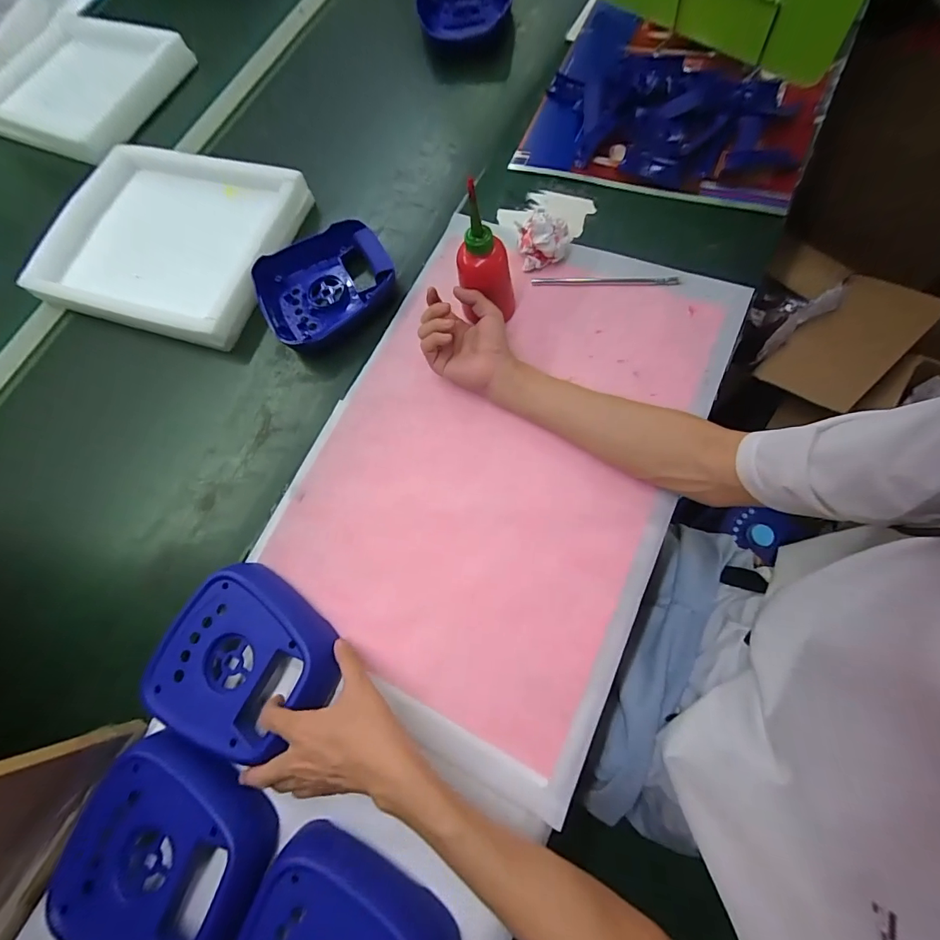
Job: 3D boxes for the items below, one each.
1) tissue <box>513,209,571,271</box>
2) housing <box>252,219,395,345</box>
[{"bbox_3d":[0.089,-0.290,0.541,0.071,0.059,0.051,14,77,8],"label":"tissue"},{"bbox_3d":[-0.196,-0.253,0.579,0.181,0.047,0.154,-25,71,0],"label":"housing"}]

